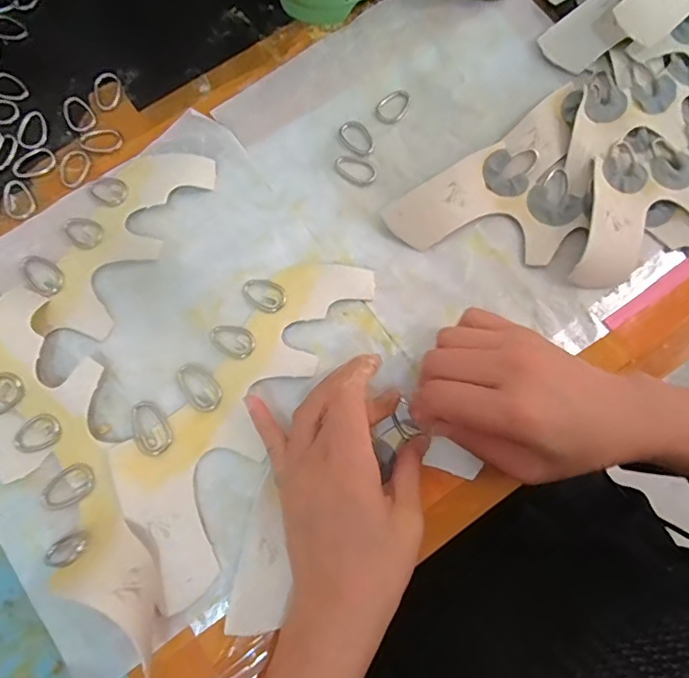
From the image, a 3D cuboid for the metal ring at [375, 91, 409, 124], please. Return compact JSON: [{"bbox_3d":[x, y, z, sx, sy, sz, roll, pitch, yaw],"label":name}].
[{"bbox_3d":[0.036,-0.167,0.368,0.029,0.004,0.019,-44,82,-10],"label":"metal ring"}]

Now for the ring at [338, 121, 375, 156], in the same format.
[{"bbox_3d":[0.009,-0.141,0.360,0.019,0.004,0.028,-36,81,-9],"label":"ring"}]

